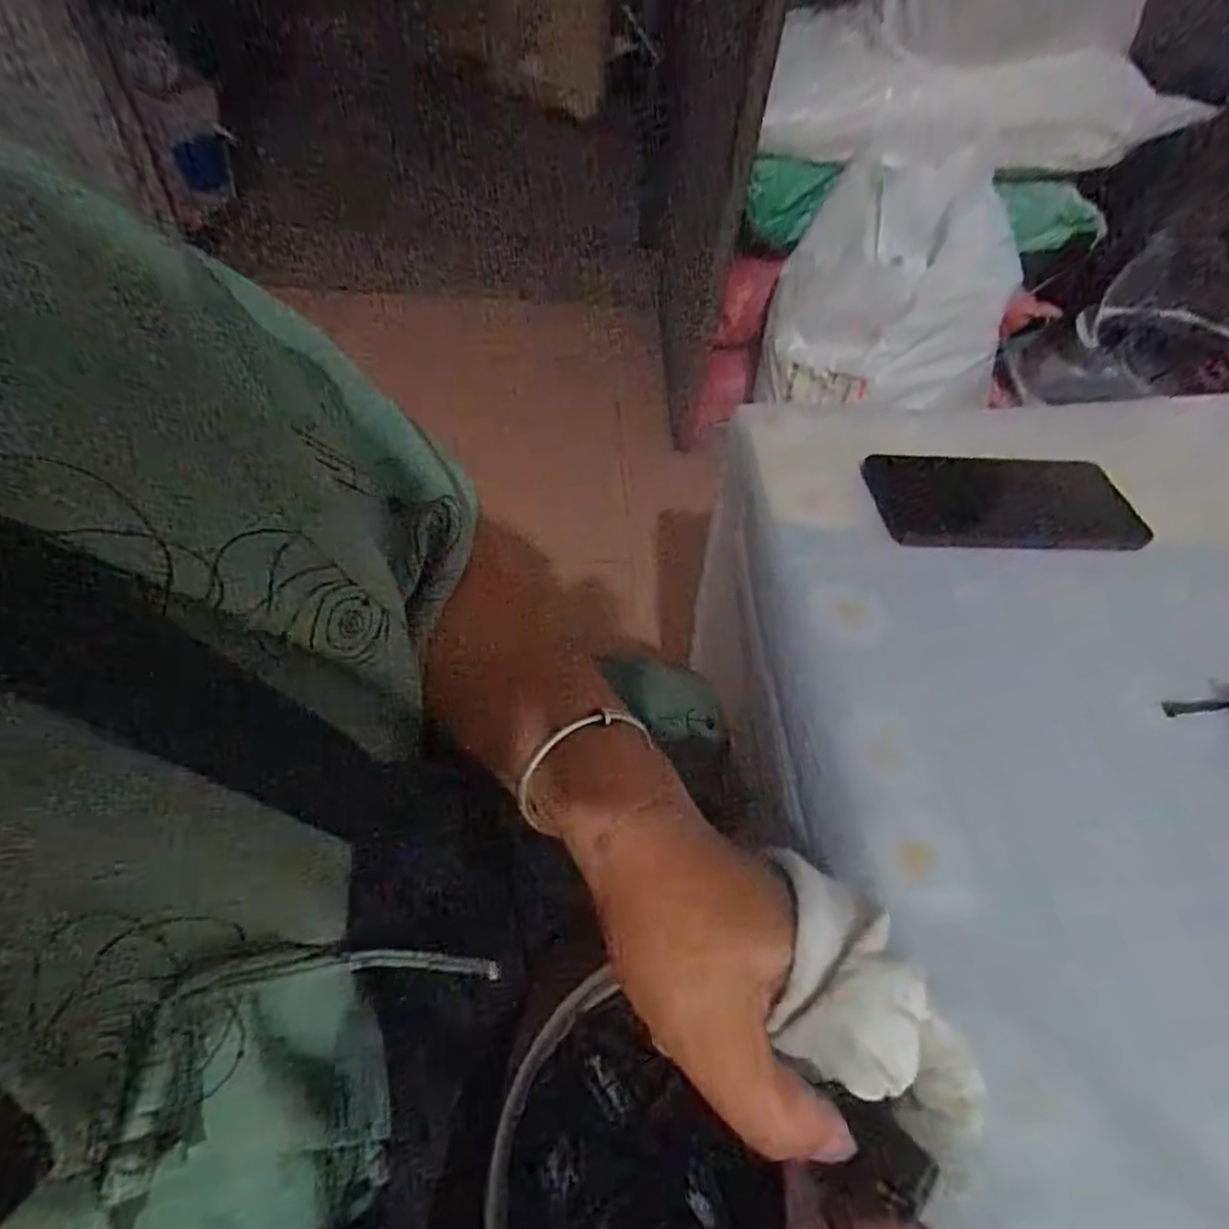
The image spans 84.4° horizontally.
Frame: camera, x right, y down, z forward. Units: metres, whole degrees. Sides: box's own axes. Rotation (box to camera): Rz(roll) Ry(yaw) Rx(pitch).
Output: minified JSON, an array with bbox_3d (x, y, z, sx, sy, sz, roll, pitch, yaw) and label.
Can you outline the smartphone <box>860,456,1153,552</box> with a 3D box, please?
[{"bbox_3d":[0.250,-0.073,0.439,0.168,0.008,0.081,0,53,-5],"label":"smartphone"}]

